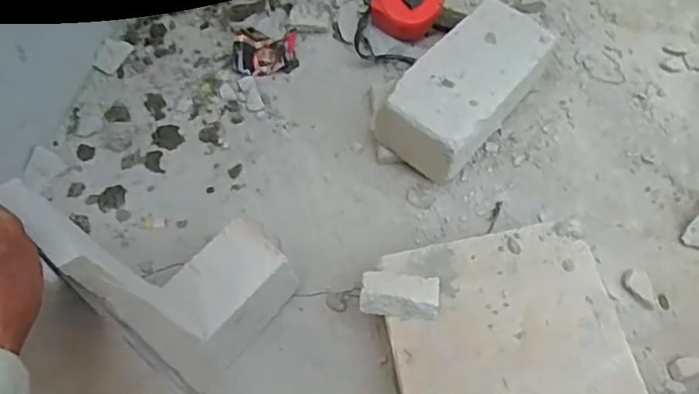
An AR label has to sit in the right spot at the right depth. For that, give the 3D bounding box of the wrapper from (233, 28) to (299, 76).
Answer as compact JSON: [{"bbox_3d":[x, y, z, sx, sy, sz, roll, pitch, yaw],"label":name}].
[{"bbox_3d":[-0.105,-0.182,0.749,0.079,0.025,0.056,-8,65,-2],"label":"wrapper"}]

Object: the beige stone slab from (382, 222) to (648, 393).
[{"bbox_3d":[0.142,0.152,0.514,0.195,0.023,0.260,-10,66,-4],"label":"beige stone slab"}]

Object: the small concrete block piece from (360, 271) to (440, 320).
[{"bbox_3d":[0.045,0.087,0.543,0.068,0.015,0.039,3,65,3],"label":"small concrete block piece"}]

